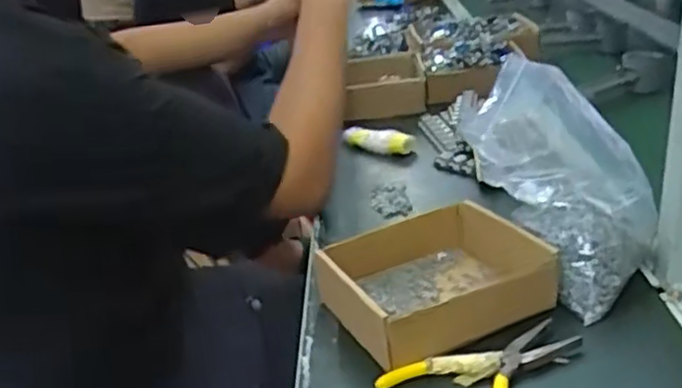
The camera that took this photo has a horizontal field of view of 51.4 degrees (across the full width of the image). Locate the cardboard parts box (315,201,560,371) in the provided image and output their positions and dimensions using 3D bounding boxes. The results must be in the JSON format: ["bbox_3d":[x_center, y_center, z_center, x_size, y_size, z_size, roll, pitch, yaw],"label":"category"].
[{"bbox_3d":[0.084,0.073,0.627,0.167,0.053,0.154,-15,24,-18],"label":"cardboard parts box"}]

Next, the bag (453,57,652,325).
[{"bbox_3d":[0.196,-0.014,0.639,0.160,0.173,0.169,3,26,24],"label":"bag"}]

